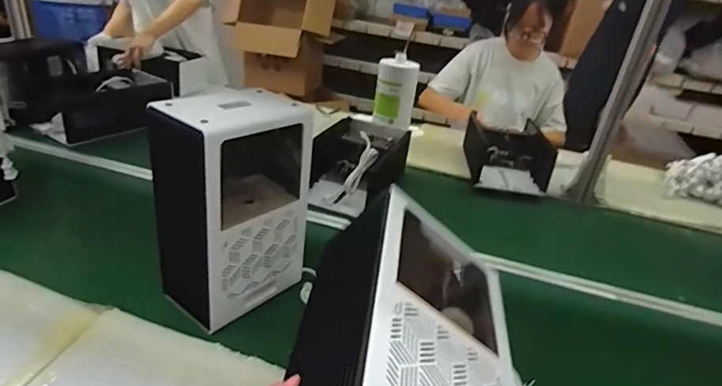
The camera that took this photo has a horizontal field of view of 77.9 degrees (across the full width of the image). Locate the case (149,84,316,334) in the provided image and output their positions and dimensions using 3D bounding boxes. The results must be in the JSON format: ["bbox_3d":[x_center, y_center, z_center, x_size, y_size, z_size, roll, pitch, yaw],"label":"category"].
[{"bbox_3d":[-0.202,0.019,0.743,0.140,0.335,0.207,24,31,28],"label":"case"}]

